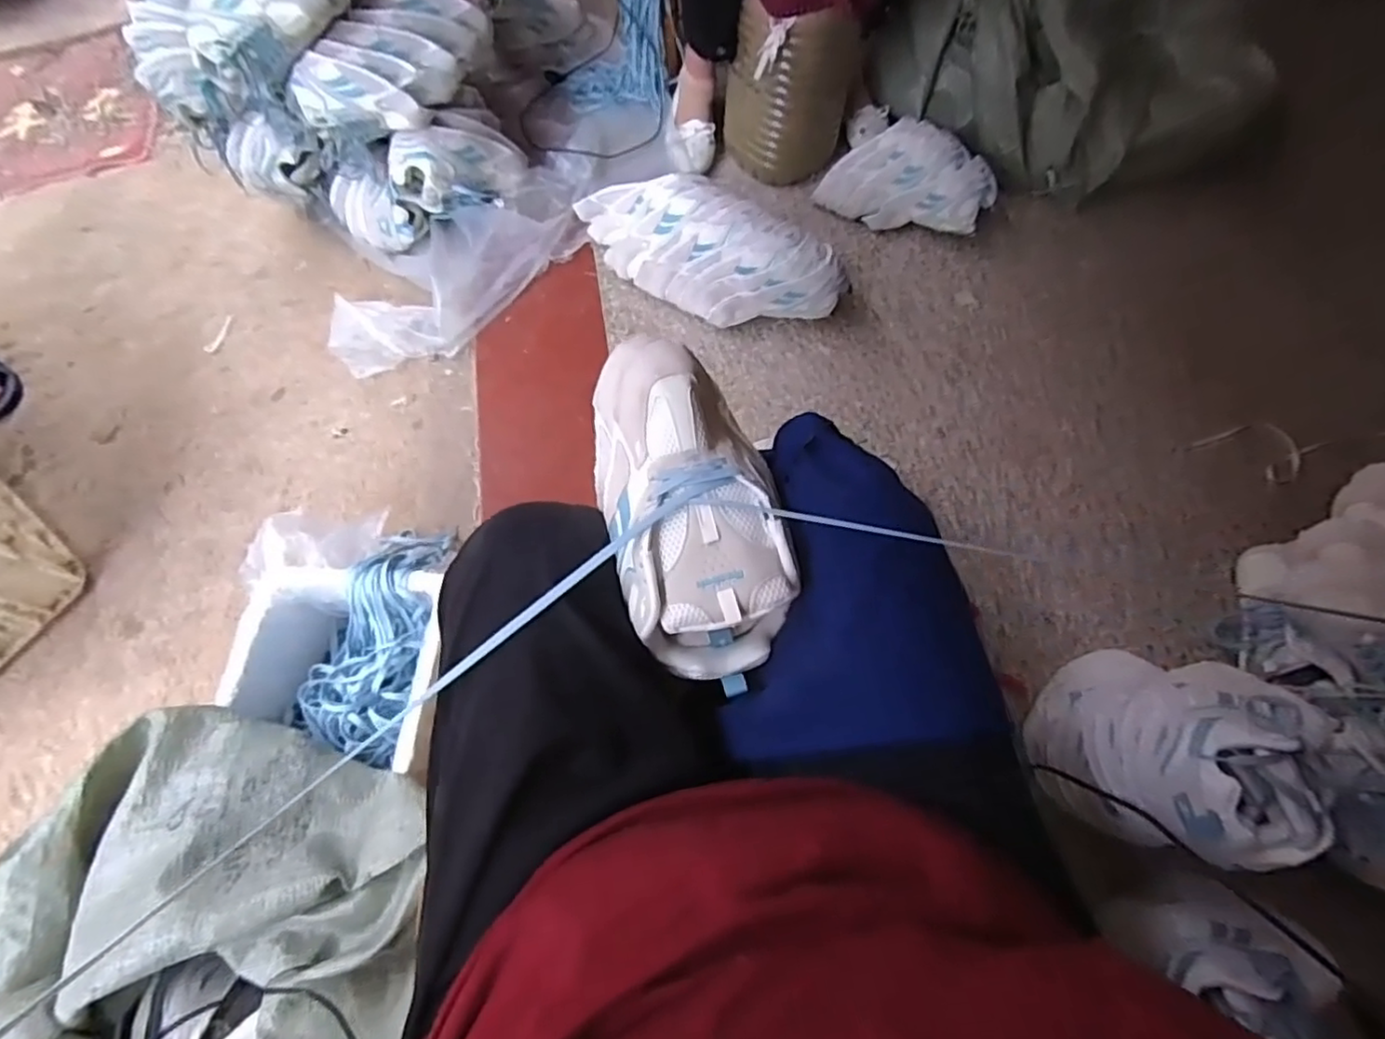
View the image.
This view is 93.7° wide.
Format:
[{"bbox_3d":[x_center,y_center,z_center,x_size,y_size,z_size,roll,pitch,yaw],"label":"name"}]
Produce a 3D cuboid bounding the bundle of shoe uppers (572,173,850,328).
[{"bbox_3d":[0.007,-0.438,1.057,0.471,0.166,0.144,31,69,12],"label":"bundle of shoe uppers"}]

